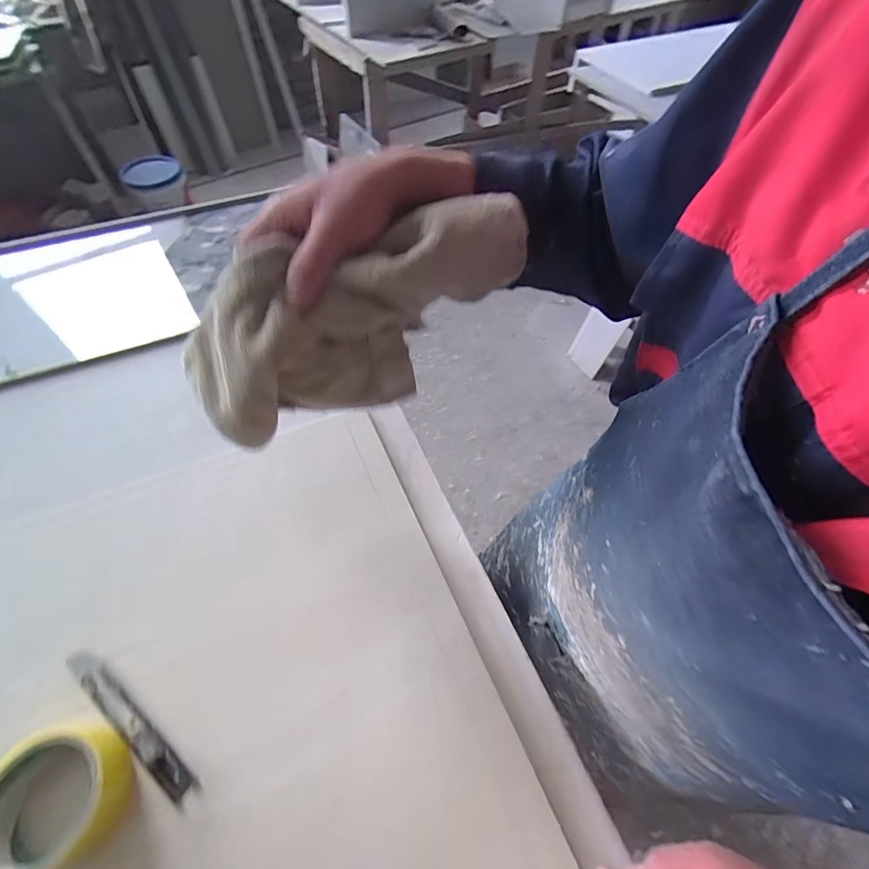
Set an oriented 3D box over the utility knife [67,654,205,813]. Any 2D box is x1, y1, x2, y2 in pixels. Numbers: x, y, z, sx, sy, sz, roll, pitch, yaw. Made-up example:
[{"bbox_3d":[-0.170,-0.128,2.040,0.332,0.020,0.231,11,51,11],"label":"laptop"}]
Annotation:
[{"bbox_3d":[-0.258,0.239,0.371,0.164,0.006,0.020,32,59,18],"label":"utility knife"}]

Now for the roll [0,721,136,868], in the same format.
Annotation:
[{"bbox_3d":[-0.279,0.267,0.327,0.086,0.043,0.088,1,55,-2],"label":"roll"}]

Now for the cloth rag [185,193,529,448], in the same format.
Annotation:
[{"bbox_3d":[-0.065,-0.083,0.357,0.250,0.166,0.075,-18,58,-15],"label":"cloth rag"}]

